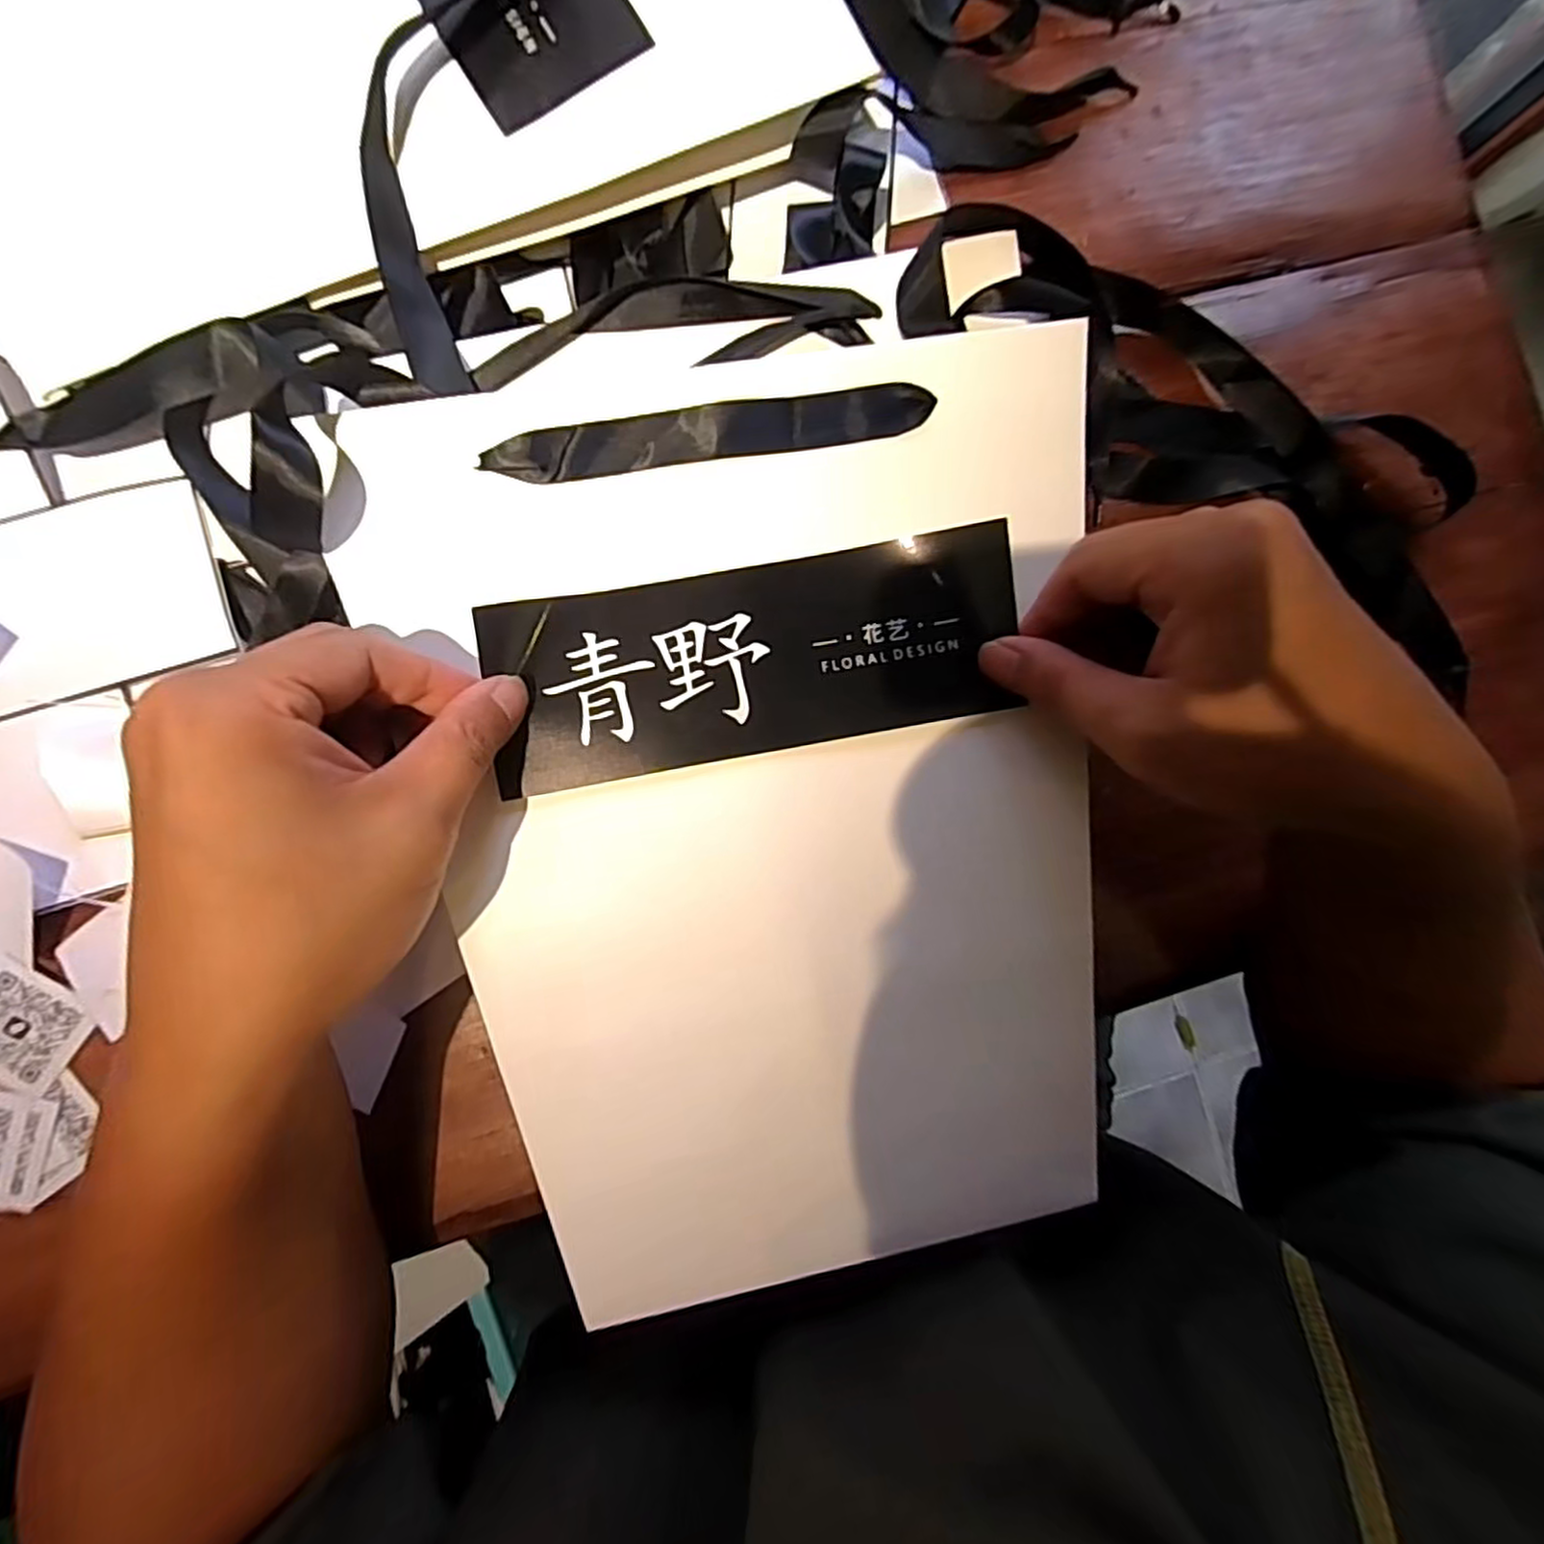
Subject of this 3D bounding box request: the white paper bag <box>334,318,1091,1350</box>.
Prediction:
[{"bbox_3d":[0.001,0.016,0.262,0.256,0.030,0.338,-7,90,-7],"label":"white paper bag"}]

